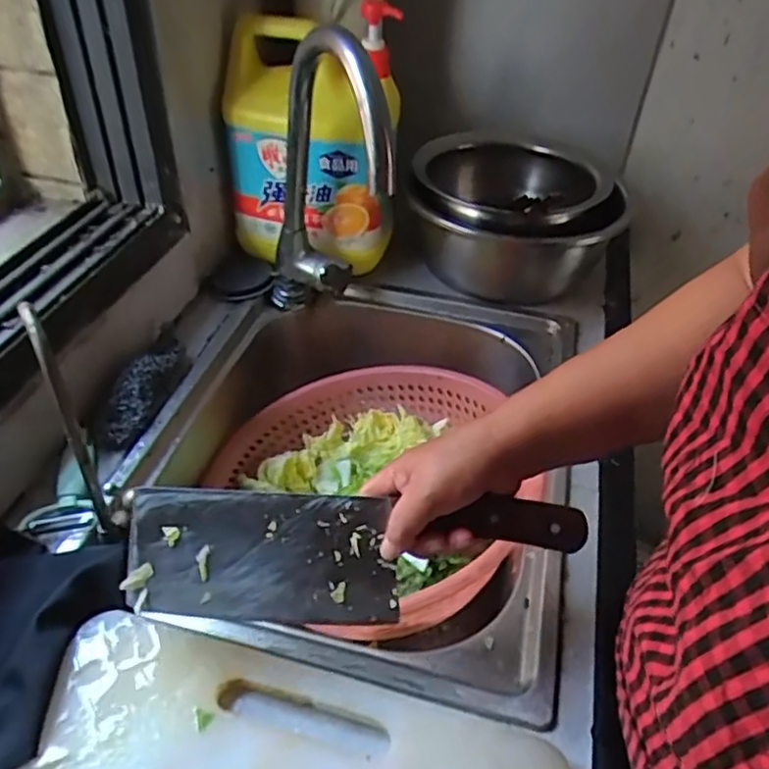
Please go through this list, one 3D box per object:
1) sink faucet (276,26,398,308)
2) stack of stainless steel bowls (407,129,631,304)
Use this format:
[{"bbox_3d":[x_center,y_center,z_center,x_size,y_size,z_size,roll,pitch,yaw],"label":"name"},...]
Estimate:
[{"bbox_3d":[-0.059,-0.172,0.672,0.072,0.335,0.221,-6,42,-15],"label":"sink faucet"},{"bbox_3d":[0.162,-0.227,0.869,0.250,0.136,0.254,14,41,8],"label":"stack of stainless steel bowls"}]

